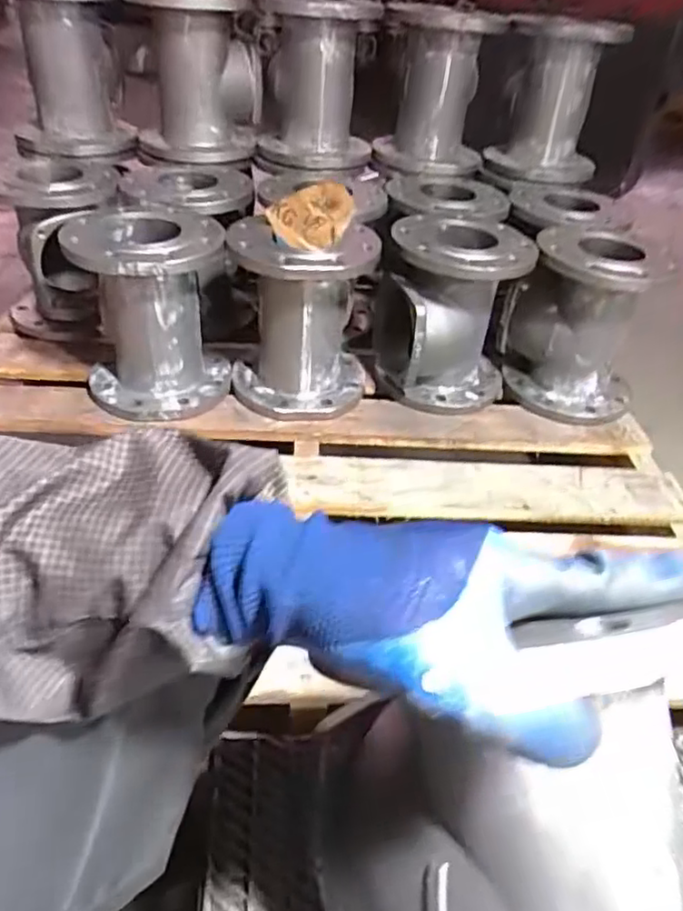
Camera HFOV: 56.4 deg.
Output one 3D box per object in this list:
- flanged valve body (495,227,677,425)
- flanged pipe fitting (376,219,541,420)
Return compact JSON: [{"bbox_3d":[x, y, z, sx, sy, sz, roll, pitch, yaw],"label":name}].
[{"bbox_3d":[0.365,-0.201,0.997,0.220,0.253,0.179,18,41,15],"label":"flanged valve body"},{"bbox_3d":[0.160,-0.215,0.991,0.213,0.247,0.195,12,40,8],"label":"flanged pipe fitting"}]

